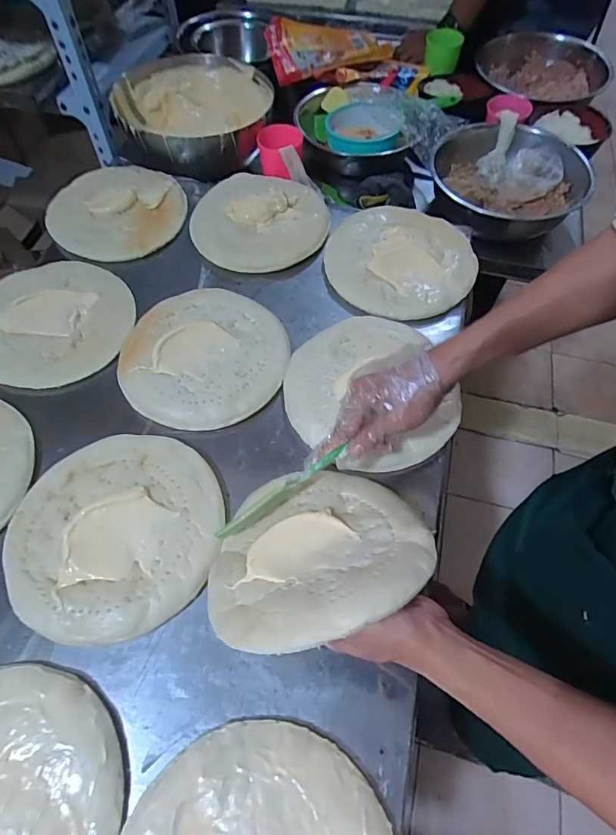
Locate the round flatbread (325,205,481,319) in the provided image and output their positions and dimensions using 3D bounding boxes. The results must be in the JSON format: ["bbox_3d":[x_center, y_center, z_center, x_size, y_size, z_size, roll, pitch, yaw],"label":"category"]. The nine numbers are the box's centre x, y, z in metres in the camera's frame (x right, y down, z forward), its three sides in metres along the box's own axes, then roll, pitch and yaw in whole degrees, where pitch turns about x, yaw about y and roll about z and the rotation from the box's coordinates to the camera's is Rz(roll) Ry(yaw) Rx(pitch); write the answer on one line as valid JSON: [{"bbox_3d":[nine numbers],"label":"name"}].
[{"bbox_3d":[0.129,-0.222,0.618,0.201,0.013,0.196,0,60,0],"label":"round flatbread"}]

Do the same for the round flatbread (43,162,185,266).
[{"bbox_3d":[-0.290,-0.320,0.675,0.197,0.022,0.196,0,60,0],"label":"round flatbread"}]

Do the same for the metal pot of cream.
[{"bbox_3d":[-0.215,-0.536,0.805,0.261,0.108,0.266,0,60,0],"label":"metal pot of cream"}]

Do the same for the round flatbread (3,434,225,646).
[{"bbox_3d":[-0.187,0.107,0.435,0.195,0.021,0.195,0,59,0],"label":"round flatbread"}]

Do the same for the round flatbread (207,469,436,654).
[{"bbox_3d":[0.006,0.112,0.385,0.188,0.027,0.190,-13,25,6],"label":"round flatbread"}]

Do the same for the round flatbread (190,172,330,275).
[{"bbox_3d":[-0.071,-0.294,0.656,0.188,0.027,0.188,0,60,0],"label":"round flatbread"}]

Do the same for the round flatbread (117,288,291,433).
[{"bbox_3d":[-0.124,-0.080,0.536,0.187,0.027,0.196,0,60,0],"label":"round flatbread"}]

